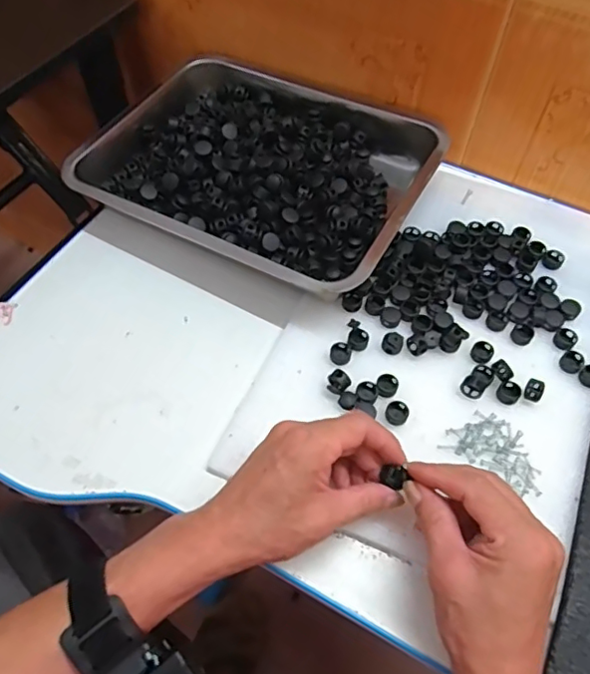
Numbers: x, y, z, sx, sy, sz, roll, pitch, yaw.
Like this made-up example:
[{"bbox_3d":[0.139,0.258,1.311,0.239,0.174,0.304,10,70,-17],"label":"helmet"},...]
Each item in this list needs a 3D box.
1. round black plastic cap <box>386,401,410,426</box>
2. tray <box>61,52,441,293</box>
[{"bbox_3d":[0.078,0.058,0.427,0.016,0.005,0.018,34,63,19],"label":"round black plastic cap"},{"bbox_3d":[-0.027,-0.177,0.553,0.315,0.049,0.263,28,61,16],"label":"tray"}]

